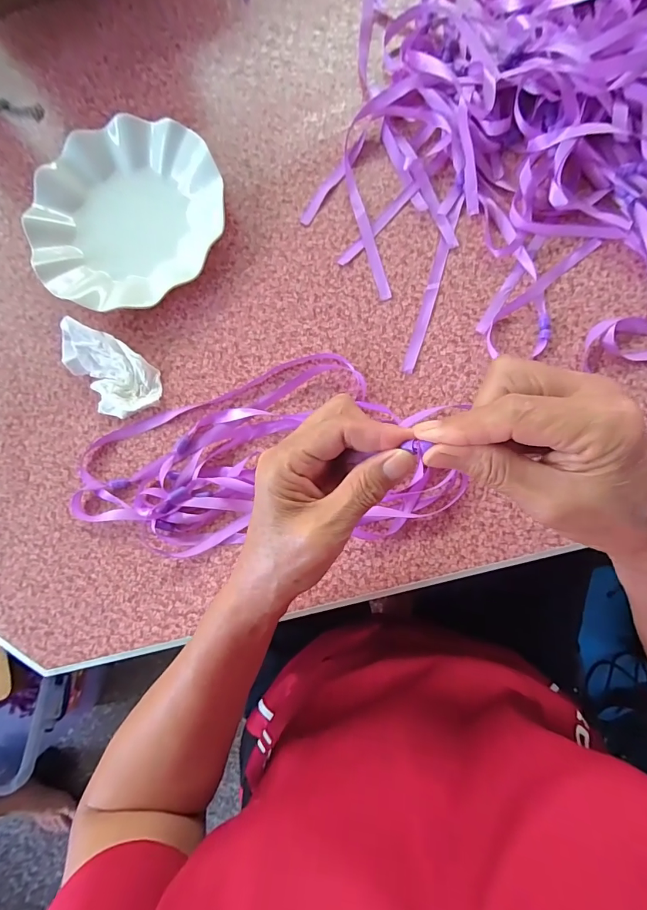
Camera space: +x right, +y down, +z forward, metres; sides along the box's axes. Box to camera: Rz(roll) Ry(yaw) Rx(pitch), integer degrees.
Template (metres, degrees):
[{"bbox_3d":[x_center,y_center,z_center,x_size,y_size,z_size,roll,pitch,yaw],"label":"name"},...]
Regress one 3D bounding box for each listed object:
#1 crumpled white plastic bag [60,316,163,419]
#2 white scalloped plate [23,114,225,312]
[{"bbox_3d":[-0.196,-0.076,0.371,0.095,0.029,0.058,41,88,8],"label":"crumpled white plastic bag"},{"bbox_3d":[-0.184,-0.221,0.387,0.168,0.027,0.179,-1,83,4],"label":"white scalloped plate"}]

